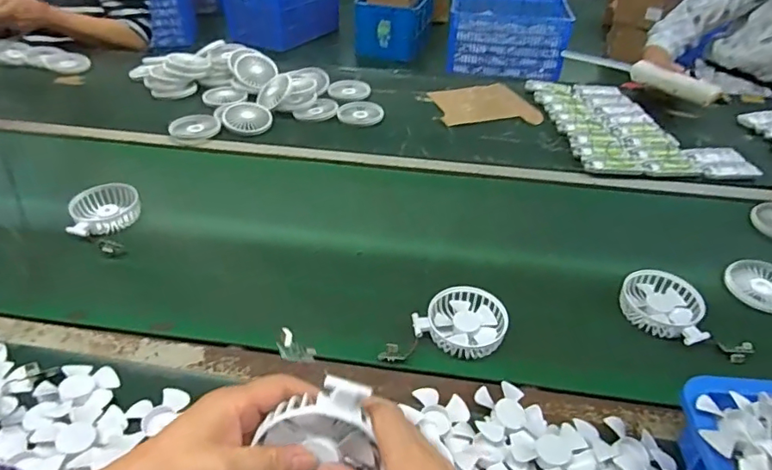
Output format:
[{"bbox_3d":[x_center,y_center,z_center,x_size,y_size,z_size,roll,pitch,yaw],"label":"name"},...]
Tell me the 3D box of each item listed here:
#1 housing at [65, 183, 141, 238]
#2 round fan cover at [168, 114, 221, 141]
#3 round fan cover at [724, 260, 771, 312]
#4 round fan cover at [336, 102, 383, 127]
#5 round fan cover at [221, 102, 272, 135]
[{"bbox_3d":[-0.402,-0.035,0.742,0.088,0.032,0.083,-16,42,-20],"label":"housing"},{"bbox_3d":[-0.351,-0.195,0.951,0.087,0.021,0.081,1,39,0],"label":"round fan cover"},{"bbox_3d":[0.486,0.065,0.662,0.090,0.010,0.087,1,39,0],"label":"round fan cover"},{"bbox_3d":[-0.048,-0.240,1.022,0.086,0.014,0.081,1,39,0],"label":"round fan cover"},{"bbox_3d":[-0.259,-0.218,0.964,0.083,0.027,0.093,-13,41,-17],"label":"round fan cover"}]

